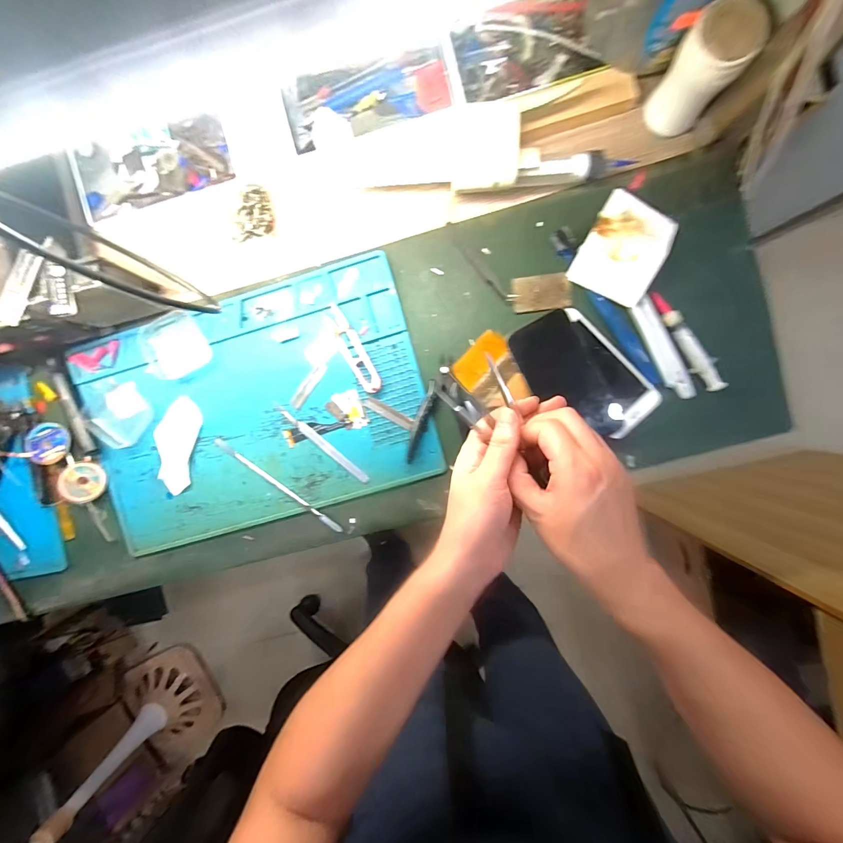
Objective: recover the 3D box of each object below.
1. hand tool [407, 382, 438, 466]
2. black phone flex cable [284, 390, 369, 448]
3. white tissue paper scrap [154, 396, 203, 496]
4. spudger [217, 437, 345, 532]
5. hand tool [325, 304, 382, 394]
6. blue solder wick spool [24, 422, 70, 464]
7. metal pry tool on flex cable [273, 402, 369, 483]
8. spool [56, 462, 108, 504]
[{"bbox_3d":[0.000,0.001,0.394,0.015,0.011,0.089,21,95,1],"label":"hand tool"},{"bbox_3d":[-0.110,-0.003,0.405,0.094,0.004,0.041,-16,93,4],"label":"black phone flex cable"},{"bbox_3d":[-0.279,0.028,0.416,0.041,0.010,0.108,11,94,2],"label":"white tissue paper scrap"},{"bbox_3d":[-0.161,0.072,0.410,0.174,0.009,0.007,35,95,0],"label":"spudger"},{"bbox_3d":[-0.074,-0.077,0.395,0.021,0.009,0.102,-28,92,4],"label":"hand tool"},{"bbox_3d":[-0.424,0.023,0.416,0.047,0.015,0.047,0,94,3],"label":"blue solder wick spool"},{"bbox_3d":[-0.112,0.026,0.407,0.130,0.004,0.011,40,95,-1],"label":"metal pry tool on flex cable"},{"bbox_3d":[-0.386,0.070,0.418,0.045,0.011,0.045,3,81,-20],"label":"spool"}]

